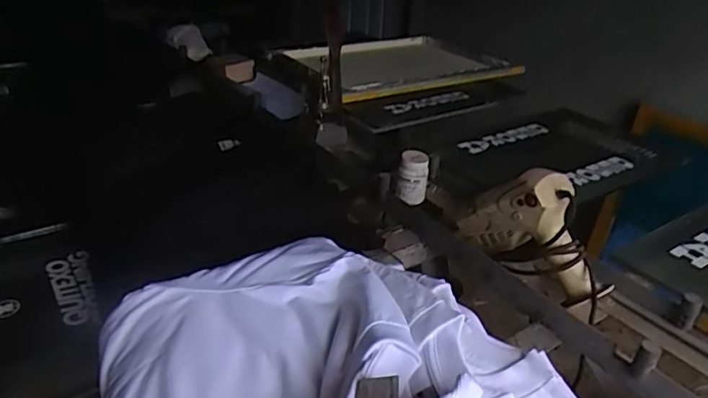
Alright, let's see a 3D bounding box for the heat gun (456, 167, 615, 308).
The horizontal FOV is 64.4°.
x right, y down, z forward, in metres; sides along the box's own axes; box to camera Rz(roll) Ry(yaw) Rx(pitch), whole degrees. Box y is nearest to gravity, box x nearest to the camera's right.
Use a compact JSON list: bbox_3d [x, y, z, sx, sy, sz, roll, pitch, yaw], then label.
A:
[{"bbox_3d":[0.290,0.049,0.948,0.077,0.192,0.293,-19,35,-34],"label":"heat gun"}]

